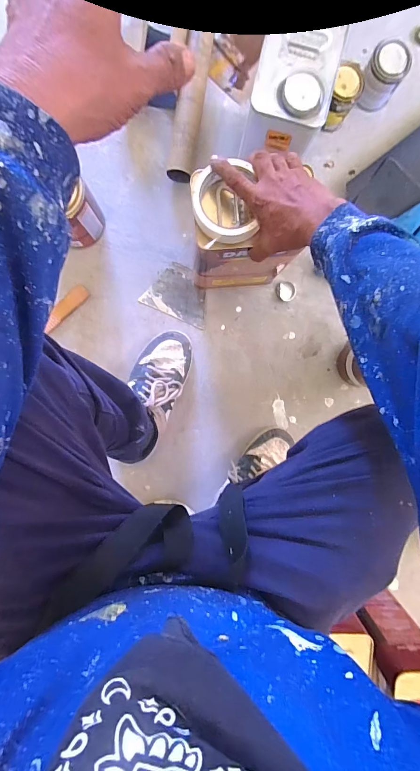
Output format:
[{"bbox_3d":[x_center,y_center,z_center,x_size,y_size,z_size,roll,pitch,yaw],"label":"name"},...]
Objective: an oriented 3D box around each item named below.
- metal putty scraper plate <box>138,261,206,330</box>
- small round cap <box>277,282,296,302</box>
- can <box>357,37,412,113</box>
[{"bbox_3d":[-0.062,-0.192,0.727,0.134,0.004,0.102,23,95,-3],"label":"metal putty scraper plate"},{"bbox_3d":[0.159,-0.196,0.727,0.038,0.006,0.041,0,94,-3],"label":"small round cap"},{"bbox_3d":[0.330,-0.590,0.677,0.071,0.092,0.069,0,94,-3],"label":"can"}]

